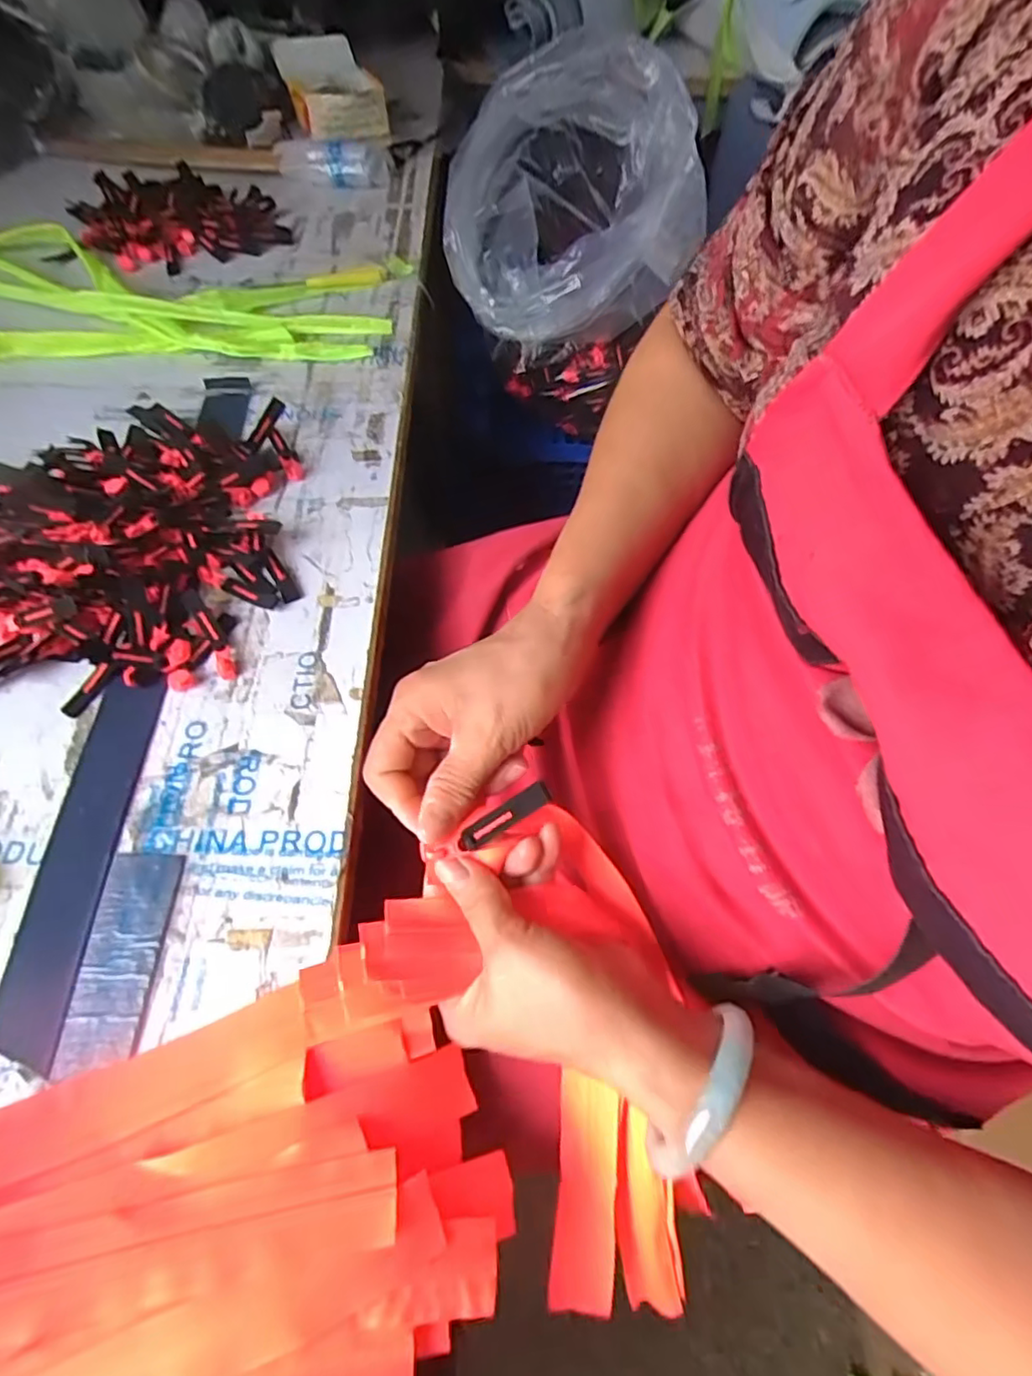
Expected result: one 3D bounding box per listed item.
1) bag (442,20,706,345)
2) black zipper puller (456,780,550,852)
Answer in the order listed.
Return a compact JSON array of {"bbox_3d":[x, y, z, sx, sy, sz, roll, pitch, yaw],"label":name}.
[{"bbox_3d":[0.058,-0.491,0.603,0.231,0.177,0.207,-38,70,-20],"label":"bag"},{"bbox_3d":[-0.006,0.062,0.289,0.049,0.006,0.010,-32,67,0],"label":"black zipper puller"}]

